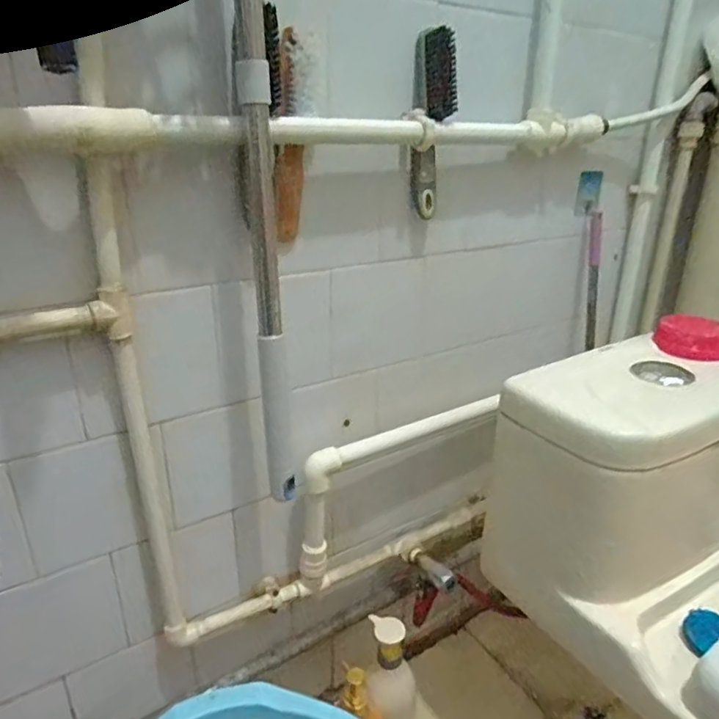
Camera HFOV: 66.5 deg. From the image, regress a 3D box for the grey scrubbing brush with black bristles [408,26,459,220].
[{"bbox_3d":[0.089,-0.287,0.672,0.050,0.207,0.031,-2,23,-6],"label":"grey scrubbing brush with black bristles"}]

